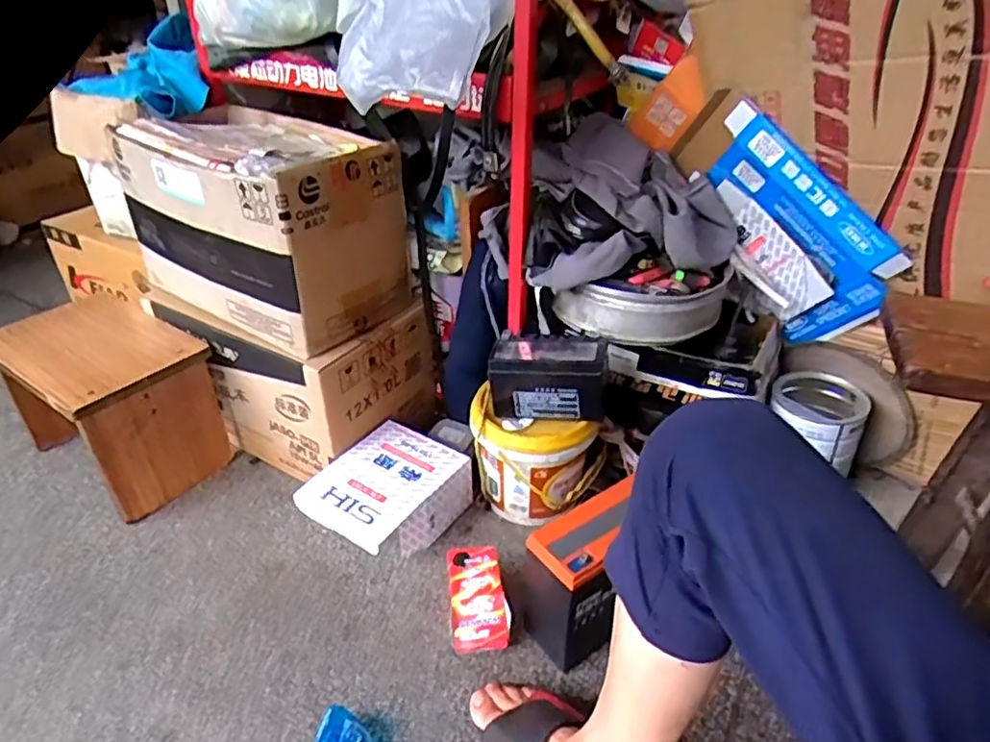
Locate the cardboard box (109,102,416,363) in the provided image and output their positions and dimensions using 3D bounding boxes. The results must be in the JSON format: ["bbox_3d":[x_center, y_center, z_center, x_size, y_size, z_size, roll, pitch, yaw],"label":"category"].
[{"bbox_3d":[-0.327,-0.226,0.947,0.390,0.240,0.240,23,39,29],"label":"cardboard box"}]

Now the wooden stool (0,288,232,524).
[{"bbox_3d":[-0.583,0.049,1.000,0.286,0.223,0.196,22,39,28],"label":"wooden stool"}]

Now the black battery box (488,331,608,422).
[{"bbox_3d":[0.074,0.004,0.875,0.147,0.101,0.079,8,34,9],"label":"black battery box"}]

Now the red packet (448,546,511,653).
[{"bbox_3d":[-0.022,0.277,0.806,0.069,0.065,0.125,-3,34,-7],"label":"red packet"}]

